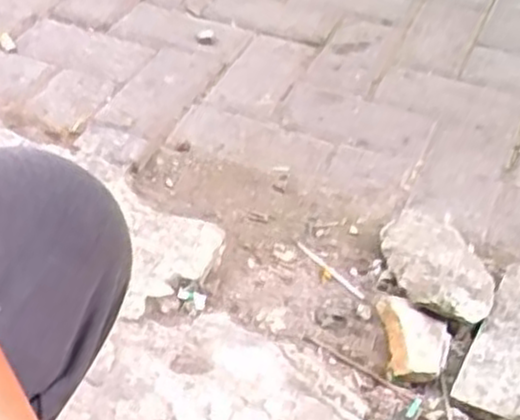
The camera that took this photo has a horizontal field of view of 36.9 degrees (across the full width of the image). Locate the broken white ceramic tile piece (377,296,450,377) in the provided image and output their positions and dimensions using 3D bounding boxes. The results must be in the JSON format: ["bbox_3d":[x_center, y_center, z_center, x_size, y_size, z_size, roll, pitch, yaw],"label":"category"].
[{"bbox_3d":[0.154,0.124,0.769,0.061,0.029,0.095,1,39,-5],"label":"broken white ceramic tile piece"}]

